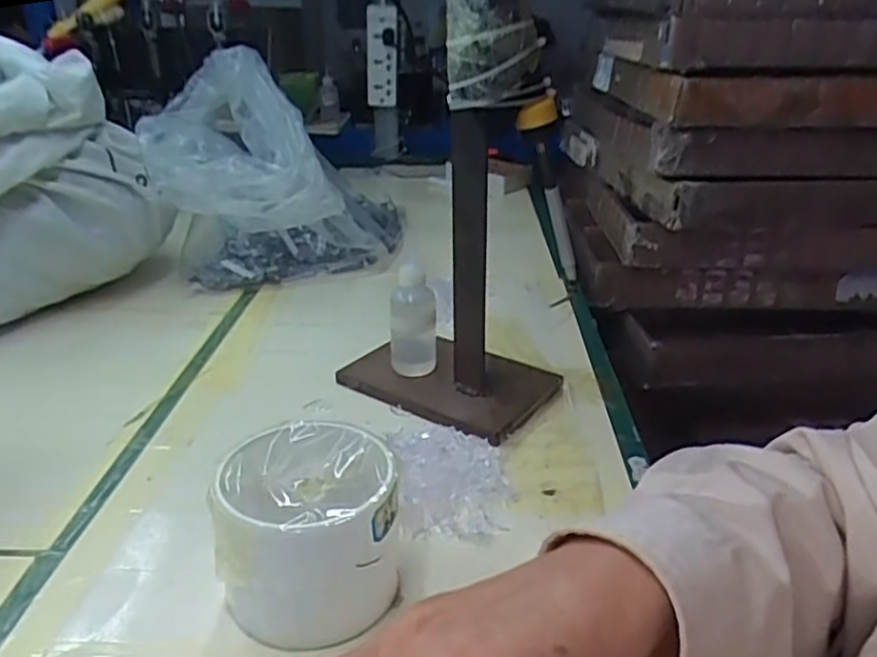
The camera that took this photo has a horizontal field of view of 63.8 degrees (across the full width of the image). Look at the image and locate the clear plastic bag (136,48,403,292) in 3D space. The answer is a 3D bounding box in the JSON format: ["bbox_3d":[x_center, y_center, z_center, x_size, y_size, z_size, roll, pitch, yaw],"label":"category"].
[{"bbox_3d":[-0.167,-0.172,0.771,0.270,0.189,0.268,-4,25,-11],"label":"clear plastic bag"}]

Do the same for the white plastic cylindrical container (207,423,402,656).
[{"bbox_3d":[-0.064,0.100,0.348,0.085,0.072,0.088,-6,26,-13],"label":"white plastic cylindrical container"}]

